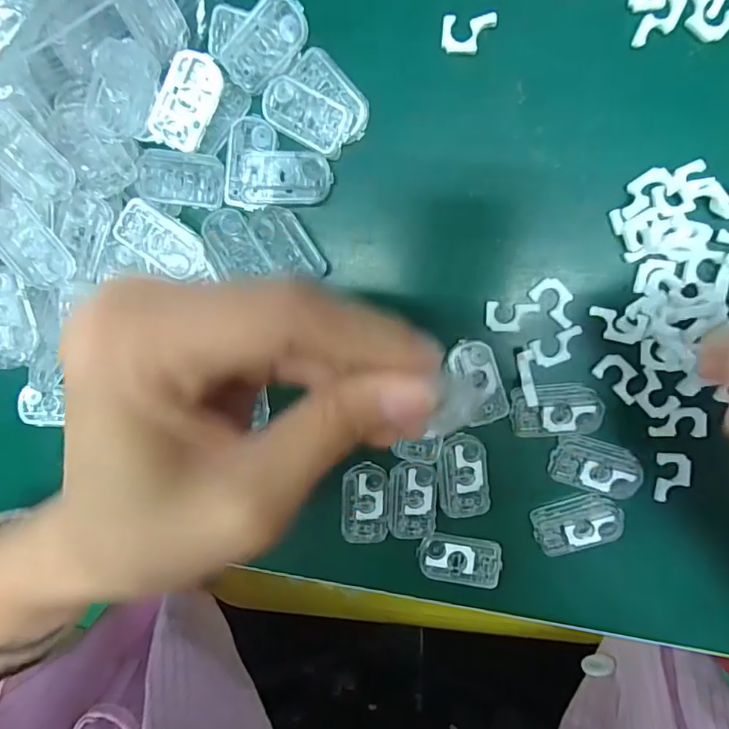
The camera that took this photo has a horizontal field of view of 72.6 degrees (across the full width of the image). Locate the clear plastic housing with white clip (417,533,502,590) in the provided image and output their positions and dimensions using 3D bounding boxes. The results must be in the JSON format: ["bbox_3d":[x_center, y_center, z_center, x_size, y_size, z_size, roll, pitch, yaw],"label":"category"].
[{"bbox_3d":[0.044,0.090,0.226,0.037,0.004,0.021,9,99,4],"label":"clear plastic housing with white clip"}]

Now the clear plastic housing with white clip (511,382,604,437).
[{"bbox_3d":[0.082,0.019,0.210,0.036,0.004,0.022,-3,97,6],"label":"clear plastic housing with white clip"}]

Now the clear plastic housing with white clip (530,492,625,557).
[{"bbox_3d":[0.094,0.070,0.219,0.036,0.007,0.023,-22,95,8],"label":"clear plastic housing with white clip"}]

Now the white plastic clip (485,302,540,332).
[{"bbox_3d":[0.062,-0.020,0.208,0.021,0.004,0.012,4,98,5],"label":"white plastic clip"}]

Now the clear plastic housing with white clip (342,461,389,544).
[{"bbox_3d":[0.000,0.064,0.228,0.020,0.004,0.038,2,98,5],"label":"clear plastic housing with white clip"}]

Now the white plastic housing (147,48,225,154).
[{"bbox_3d":[-0.072,-0.106,0.200,0.021,0.004,0.037,25,108,-22],"label":"white plastic housing"}]

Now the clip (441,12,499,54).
[{"bbox_3d":[0.041,-0.129,0.193,0.021,0.004,0.013,0,98,6],"label":"clip"}]

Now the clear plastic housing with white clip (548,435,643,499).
[{"bbox_3d":[0.100,0.044,0.212,0.036,0.005,0.022,17,99,3],"label":"clear plastic housing with white clip"}]

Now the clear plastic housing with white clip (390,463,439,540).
[{"bbox_3d":[0.022,0.063,0.223,0.021,0.004,0.038,3,98,5],"label":"clear plastic housing with white clip"}]

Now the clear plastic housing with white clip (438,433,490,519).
[{"bbox_3d":[0.044,0.050,0.219,0.022,0.004,0.039,-4,97,6],"label":"clear plastic housing with white clip"}]

